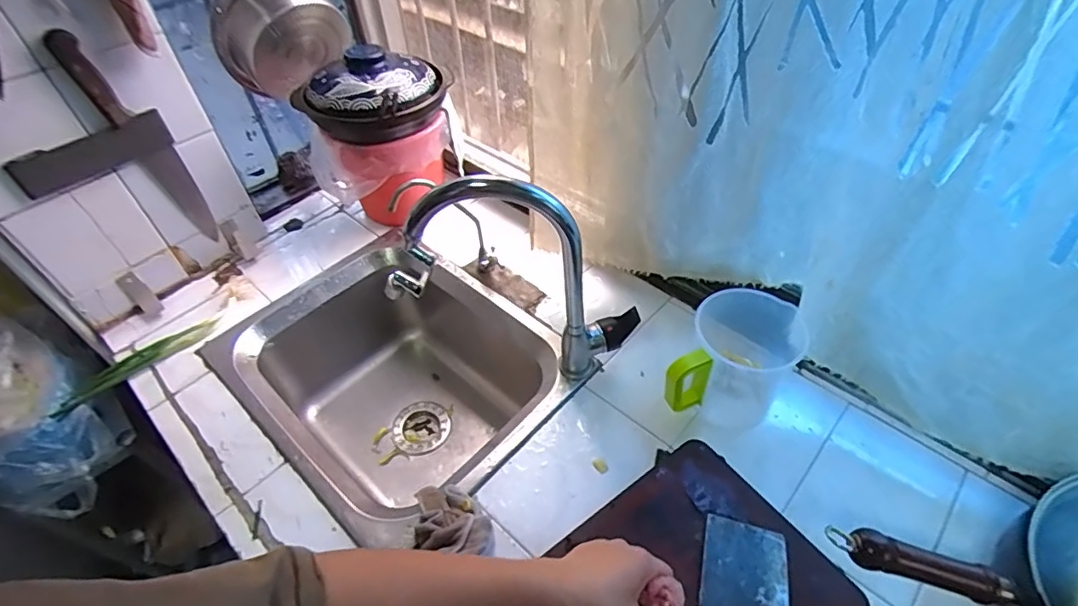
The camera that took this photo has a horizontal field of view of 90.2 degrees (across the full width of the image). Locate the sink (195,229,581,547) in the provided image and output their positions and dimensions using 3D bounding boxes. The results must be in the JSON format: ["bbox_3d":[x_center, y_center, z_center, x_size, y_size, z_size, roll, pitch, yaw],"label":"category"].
[{"bbox_3d":[-0.206,0.150,0.899,0.467,0.239,0.416,34,57,29],"label":"sink"}]

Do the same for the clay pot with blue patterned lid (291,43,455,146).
[{"bbox_3d":[-0.259,-0.353,0.873,0.183,0.103,0.207,23,52,22],"label":"clay pot with blue patterned lid"}]

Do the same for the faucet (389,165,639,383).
[{"bbox_3d":[-0.030,-0.019,0.677,0.313,0.346,0.045,0,47,3],"label":"faucet"}]

